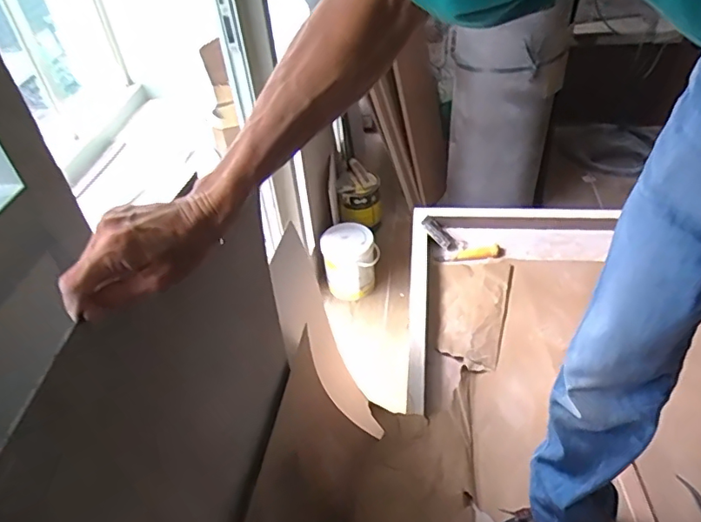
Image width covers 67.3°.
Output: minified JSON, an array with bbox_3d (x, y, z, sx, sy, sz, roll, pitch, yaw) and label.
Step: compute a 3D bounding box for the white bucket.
[{"bbox_3d":[0.005,0.008,1.753,0.187,0.194,0.191,-3,42,3],"label":"white bucket"}]

